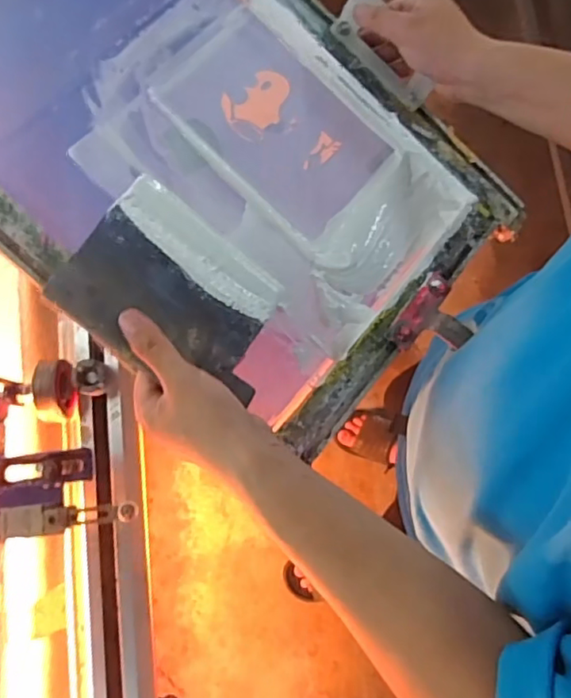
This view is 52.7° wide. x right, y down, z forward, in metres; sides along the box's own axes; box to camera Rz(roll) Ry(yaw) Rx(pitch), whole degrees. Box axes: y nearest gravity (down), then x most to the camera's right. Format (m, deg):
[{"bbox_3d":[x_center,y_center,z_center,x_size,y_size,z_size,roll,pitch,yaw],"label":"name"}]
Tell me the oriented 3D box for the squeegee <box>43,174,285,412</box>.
[{"bbox_3d":[-0.081,-0.043,0.447,0.158,0.012,0.126,35,67,-13],"label":"squeegee"}]

